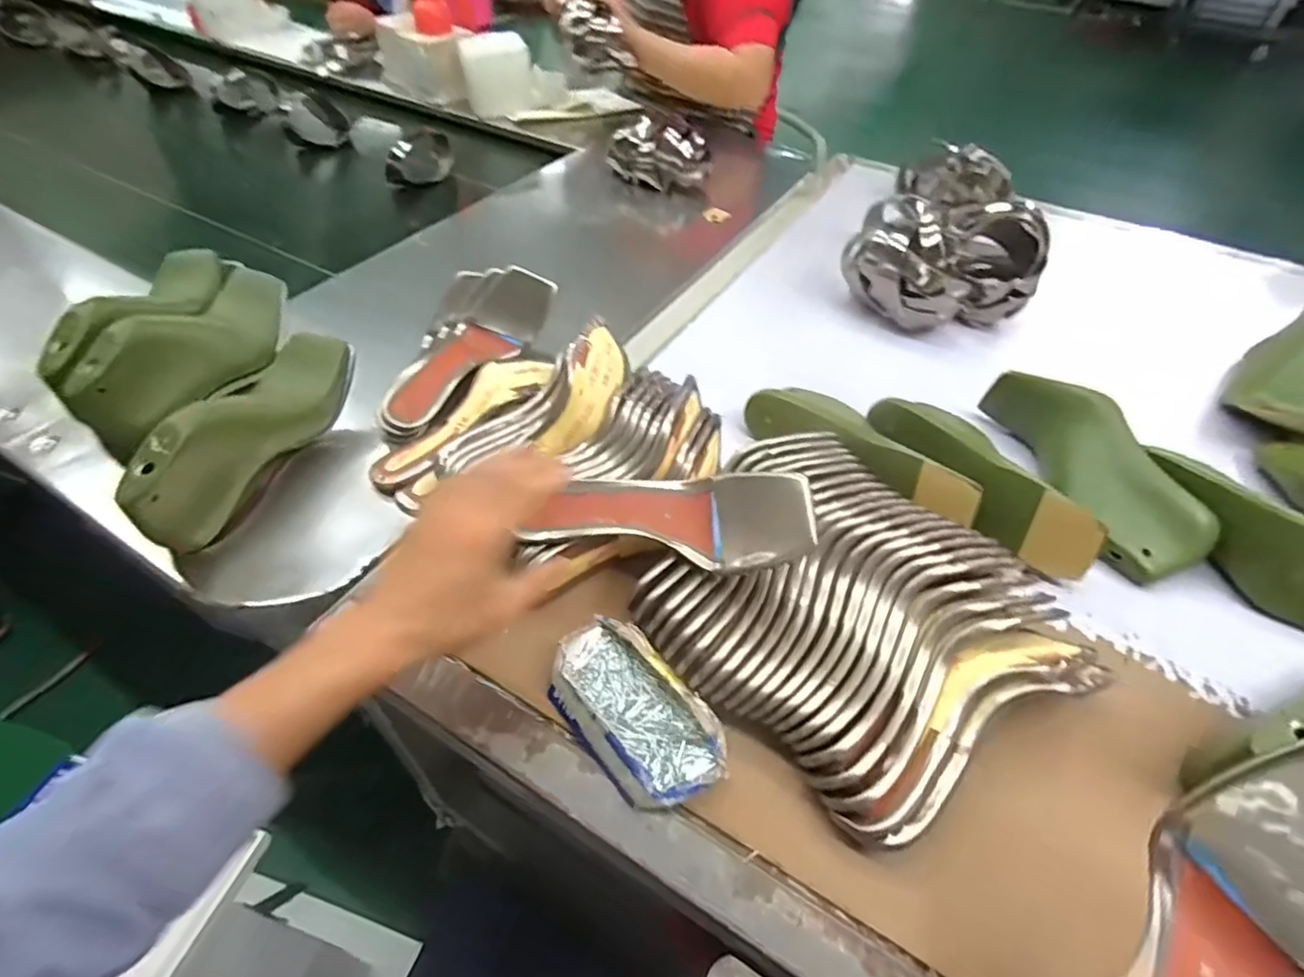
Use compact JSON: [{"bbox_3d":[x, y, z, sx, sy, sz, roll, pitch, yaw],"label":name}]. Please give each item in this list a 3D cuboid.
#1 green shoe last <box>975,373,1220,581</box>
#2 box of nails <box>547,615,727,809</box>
[{"bbox_3d":[0.410,-0.026,0.583,0.067,0.089,0.219,-13,49,-15],"label":"green shoe last"},{"bbox_3d":[-0.015,0.151,0.431,0.074,0.029,0.139,-30,56,-27],"label":"box of nails"}]

